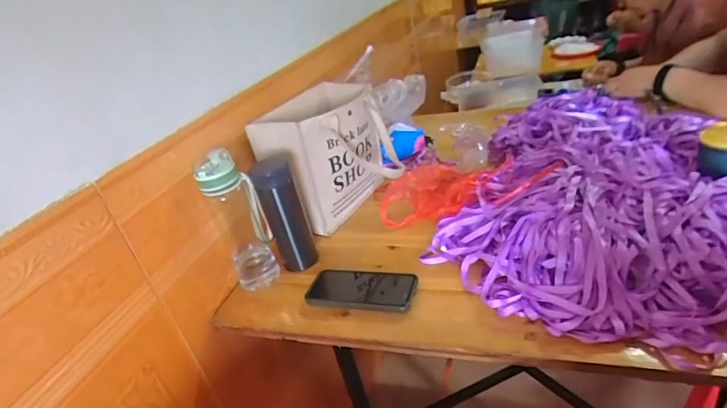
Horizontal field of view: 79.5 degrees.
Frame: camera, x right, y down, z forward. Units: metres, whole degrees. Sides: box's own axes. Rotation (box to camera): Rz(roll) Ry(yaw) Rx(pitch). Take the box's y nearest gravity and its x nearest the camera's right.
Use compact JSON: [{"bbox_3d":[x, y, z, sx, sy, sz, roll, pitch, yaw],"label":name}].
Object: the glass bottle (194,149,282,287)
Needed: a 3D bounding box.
[{"bbox_3d":[-0.195,0.027,0.696,0.074,0.227,0.078,-20,30,-12],"label":"glass bottle"}]

